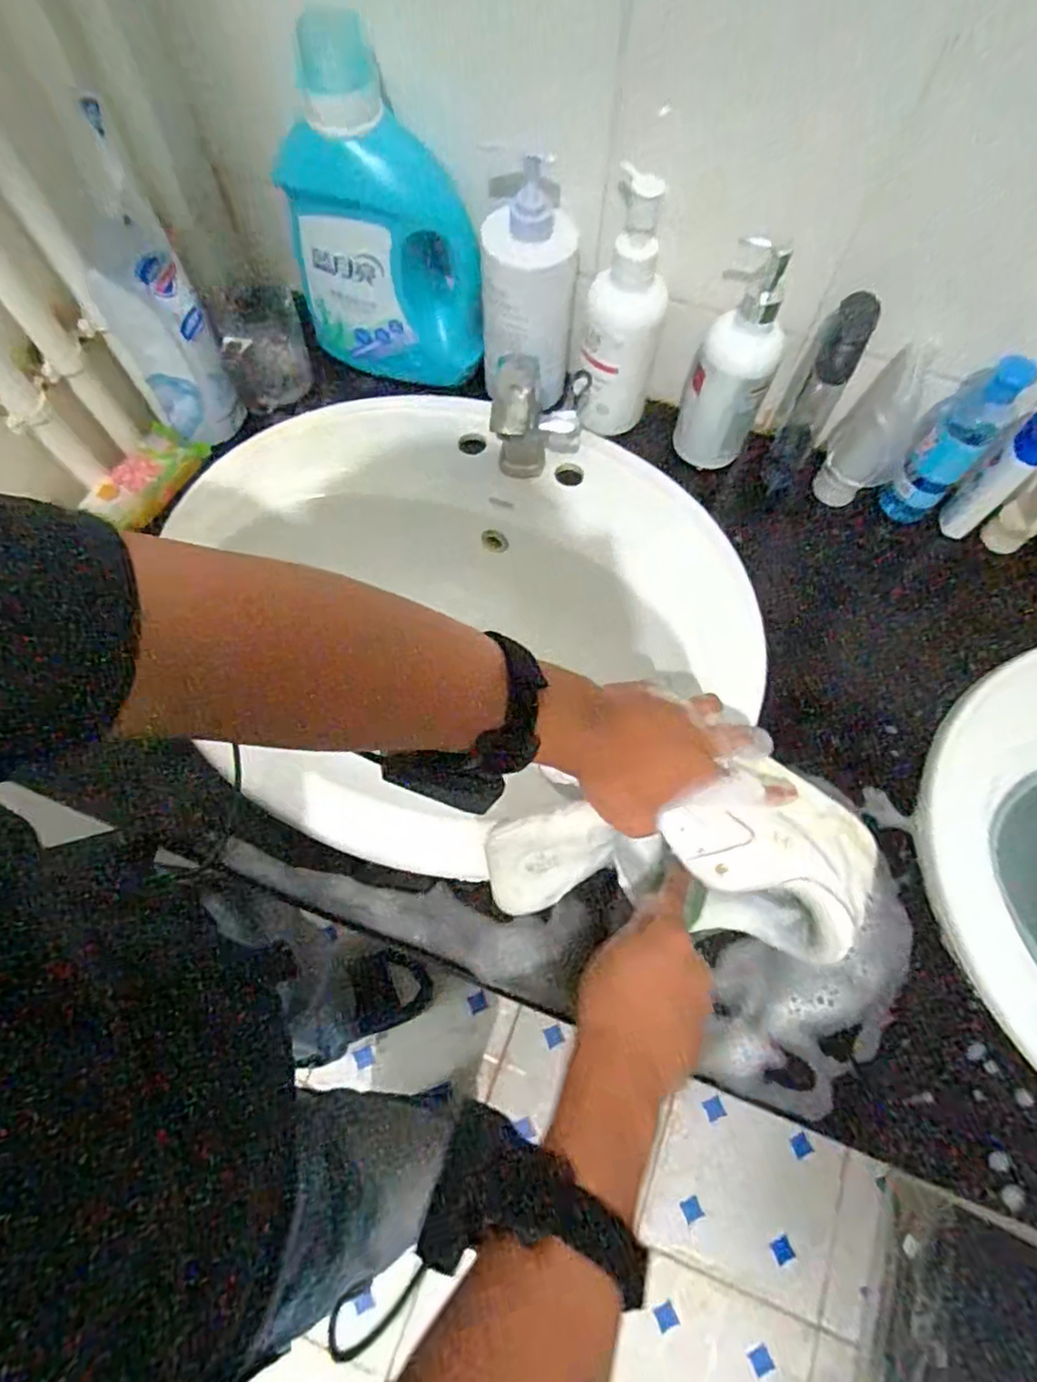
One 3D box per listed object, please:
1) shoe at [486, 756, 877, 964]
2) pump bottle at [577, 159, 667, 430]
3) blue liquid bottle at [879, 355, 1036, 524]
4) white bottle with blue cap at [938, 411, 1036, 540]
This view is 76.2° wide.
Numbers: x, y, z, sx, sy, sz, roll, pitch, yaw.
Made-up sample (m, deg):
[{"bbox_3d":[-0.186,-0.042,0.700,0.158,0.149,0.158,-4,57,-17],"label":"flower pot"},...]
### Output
[{"bbox_3d":[0.111,0.118,0.449,0.253,0.095,0.107,0,68,3],"label":"shoe"},{"bbox_3d":[0.091,-0.323,0.575,0.071,0.205,0.063,7,68,2],"label":"pump bottle"},{"bbox_3d":[0.376,-0.213,0.577,0.052,0.166,0.047,41,73,14],"label":"blue liquid bottle"},{"bbox_3d":[0.420,-0.188,0.585,0.037,0.130,0.039,0,68,-1],"label":"white bottle with blue cap"}]

